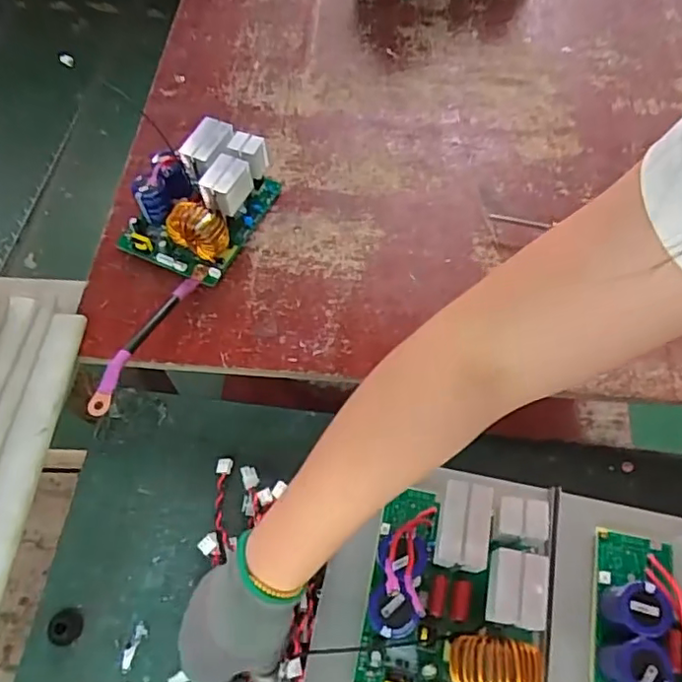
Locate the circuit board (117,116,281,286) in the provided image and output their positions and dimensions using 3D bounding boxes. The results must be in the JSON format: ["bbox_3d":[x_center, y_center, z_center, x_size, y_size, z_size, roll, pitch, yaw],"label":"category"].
[{"bbox_3d":[-0.150,-0.149,0.601,0.117,0.076,0.151,23,66,11],"label":"circuit board"}]

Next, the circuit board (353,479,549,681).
[{"bbox_3d":[0.082,0.180,0.407,0.122,0.071,0.148,10,64,5],"label":"circuit board"}]

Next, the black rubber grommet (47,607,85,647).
[{"bbox_3d":[-0.243,0.250,0.510,0.030,0.015,0.030,-5,64,-2],"label":"black rubber grommet"}]

